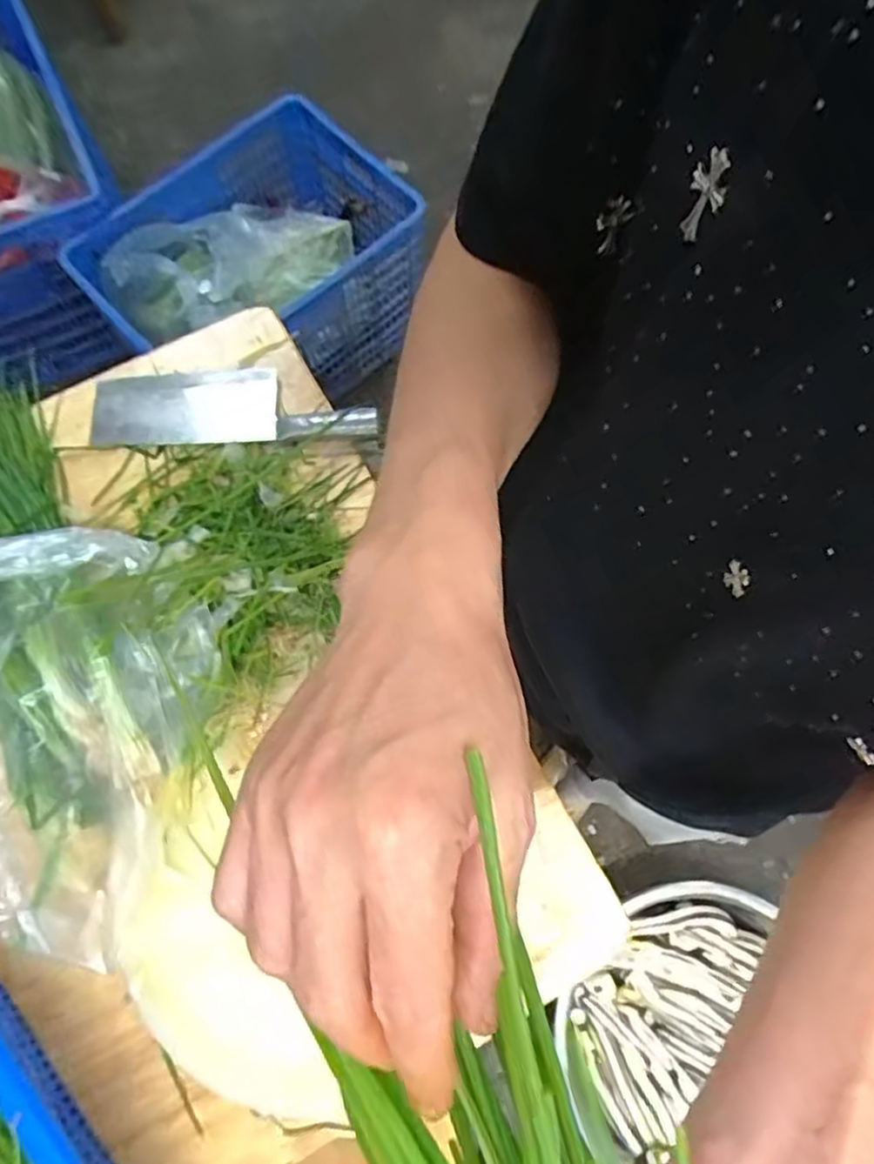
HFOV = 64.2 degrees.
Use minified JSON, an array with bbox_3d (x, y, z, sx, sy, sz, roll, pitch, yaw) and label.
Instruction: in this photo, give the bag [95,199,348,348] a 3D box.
[{"bbox_3d":[-0.407,-0.644,1.410,0.479,0.168,0.176,-27,76,-7],"label":"bag"}]

